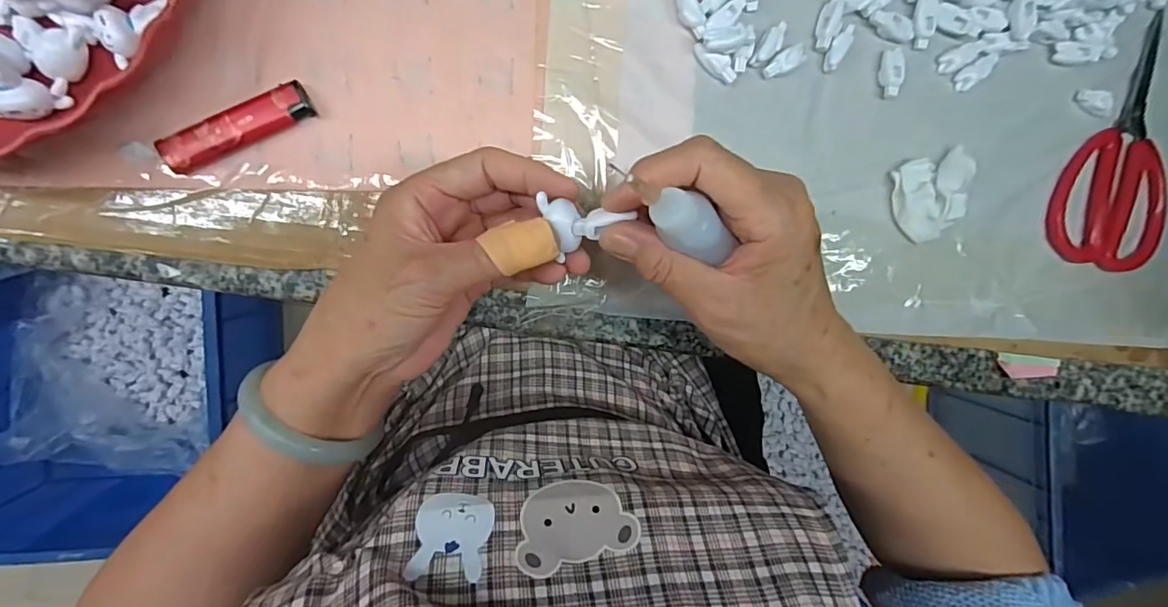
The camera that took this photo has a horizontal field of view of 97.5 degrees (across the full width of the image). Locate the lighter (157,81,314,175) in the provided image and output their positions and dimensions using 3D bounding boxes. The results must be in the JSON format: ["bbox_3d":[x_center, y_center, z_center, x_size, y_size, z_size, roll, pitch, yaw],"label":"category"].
[{"bbox_3d":[-0.177,-0.090,0.263,0.075,0.012,0.019,-26,98,-5],"label":"lighter"}]

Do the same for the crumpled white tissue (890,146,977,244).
[{"bbox_3d":[0.218,-0.066,0.318,0.048,0.019,0.049,-14,97,-7],"label":"crumpled white tissue"}]

